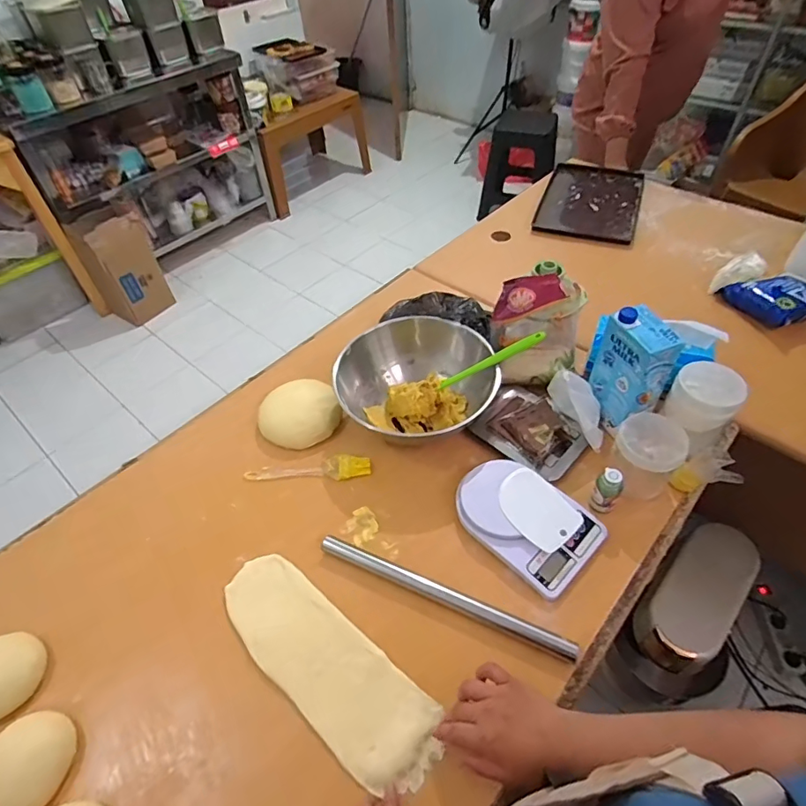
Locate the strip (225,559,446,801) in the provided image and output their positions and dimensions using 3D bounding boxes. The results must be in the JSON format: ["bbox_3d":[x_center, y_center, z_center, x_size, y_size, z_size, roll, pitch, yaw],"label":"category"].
[{"bbox_3d":[-0.100,0.320,0.618,0.332,0.012,0.110,33,57,28],"label":"strip"}]

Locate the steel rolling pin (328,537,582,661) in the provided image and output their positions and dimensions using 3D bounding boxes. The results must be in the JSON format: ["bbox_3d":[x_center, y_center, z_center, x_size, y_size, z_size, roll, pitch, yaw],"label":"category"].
[{"bbox_3d":[0.049,0.248,0.651,0.352,0.022,0.023,18,52,18],"label":"steel rolling pin"}]

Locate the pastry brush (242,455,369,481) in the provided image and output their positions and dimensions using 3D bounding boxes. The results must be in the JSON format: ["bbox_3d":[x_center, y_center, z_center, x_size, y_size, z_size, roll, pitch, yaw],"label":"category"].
[{"bbox_3d":[-0.153,0.106,0.807,0.199,0.016,0.043,-1,49,2],"label":"pastry brush"}]

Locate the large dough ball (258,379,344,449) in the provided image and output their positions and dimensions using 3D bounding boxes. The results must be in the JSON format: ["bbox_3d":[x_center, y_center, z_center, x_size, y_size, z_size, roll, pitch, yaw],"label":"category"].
[{"bbox_3d":[-0.181,0.018,0.865,0.140,0.056,0.122,-22,51,-15],"label":"large dough ball"}]

